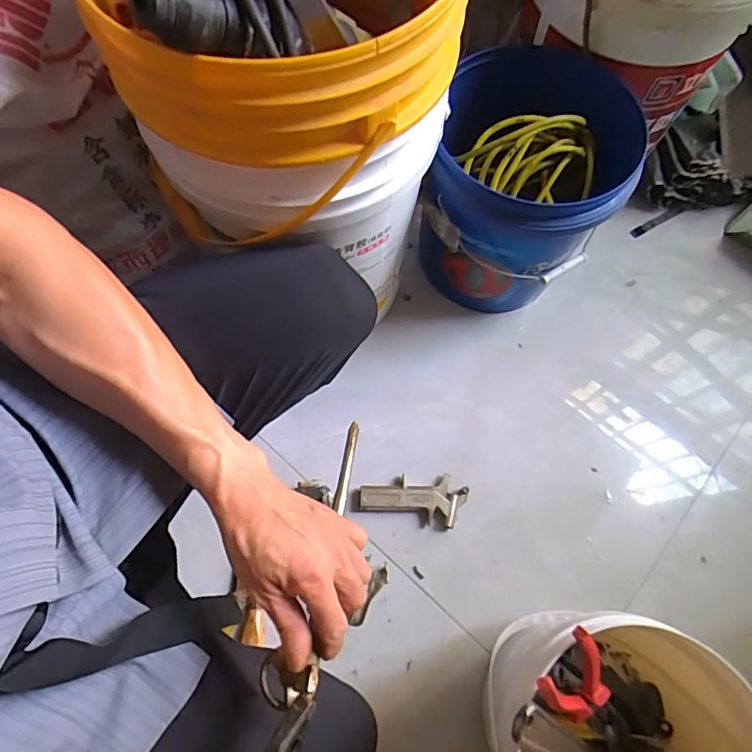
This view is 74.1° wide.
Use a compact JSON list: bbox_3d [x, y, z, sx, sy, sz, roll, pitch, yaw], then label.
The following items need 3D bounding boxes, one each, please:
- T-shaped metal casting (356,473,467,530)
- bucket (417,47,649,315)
[{"bbox_3d":[0.051,0.165,0.674,0.141,0.015,0.065,5,68,0],"label":"T-shaped metal casting"},{"bbox_3d":[0.205,-0.257,0.727,0.236,0.276,0.265,18,69,5],"label":"bucket"}]

